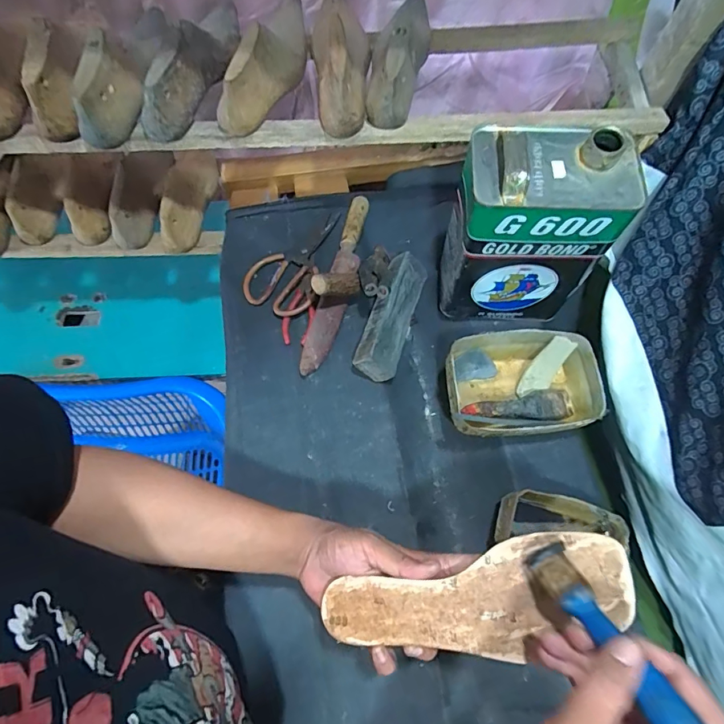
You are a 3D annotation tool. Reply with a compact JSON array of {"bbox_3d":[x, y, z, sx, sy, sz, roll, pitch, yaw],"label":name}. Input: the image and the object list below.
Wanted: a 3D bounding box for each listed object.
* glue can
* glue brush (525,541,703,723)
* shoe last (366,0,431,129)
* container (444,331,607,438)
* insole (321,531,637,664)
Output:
[{"bbox_3d":[0.192,-0.158,0.551,0.166,0.233,0.113,2,67,-1],"label":"glue can"},{"bbox_3d":[0.151,0.168,0.266,0.026,0.162,0.014,-12,108,-7],"label":"glue brush"},{"bbox_3d":[0.043,-0.375,0.555,0.070,0.067,0.161,10,67,2],"label":"shoe last"},{"bbox_3d":[0.199,0.033,0.577,0.184,0.068,0.128,-7,68,-5],"label":"container"},{"bbox_3d":[0.085,0.193,0.356,0.239,0.006,0.075,-20,68,12],"label":"insole"}]

